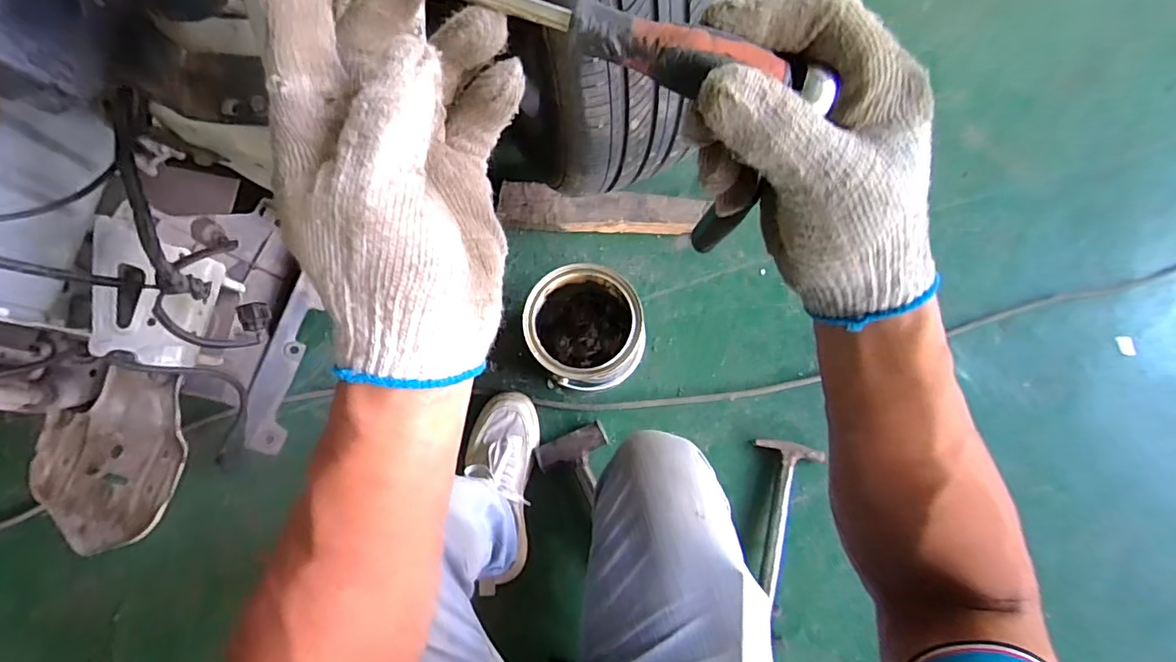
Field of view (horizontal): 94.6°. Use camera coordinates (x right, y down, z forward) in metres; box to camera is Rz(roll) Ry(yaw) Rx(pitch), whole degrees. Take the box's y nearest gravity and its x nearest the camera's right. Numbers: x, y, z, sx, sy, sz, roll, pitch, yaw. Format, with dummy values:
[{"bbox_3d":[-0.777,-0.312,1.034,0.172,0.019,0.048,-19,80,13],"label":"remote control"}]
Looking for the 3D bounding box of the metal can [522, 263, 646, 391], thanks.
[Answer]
[{"bbox_3d":[-0.008,0.002,0.800,0.163,0.150,0.166,-20,77,-2],"label":"metal can"}]

